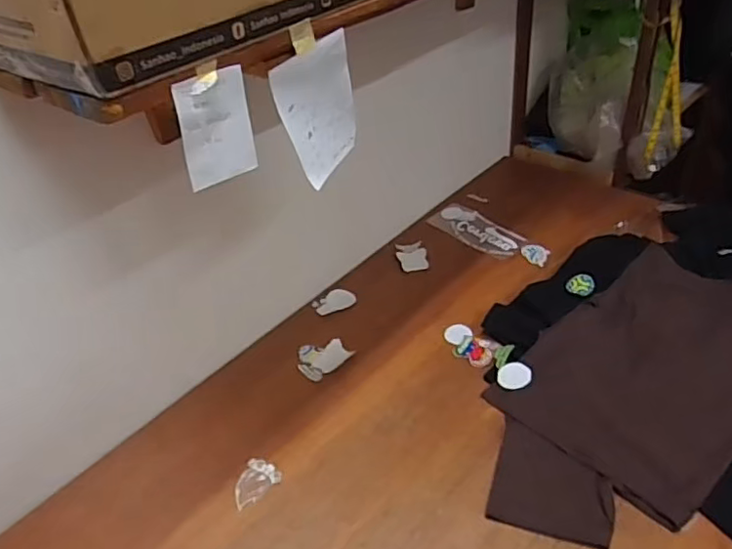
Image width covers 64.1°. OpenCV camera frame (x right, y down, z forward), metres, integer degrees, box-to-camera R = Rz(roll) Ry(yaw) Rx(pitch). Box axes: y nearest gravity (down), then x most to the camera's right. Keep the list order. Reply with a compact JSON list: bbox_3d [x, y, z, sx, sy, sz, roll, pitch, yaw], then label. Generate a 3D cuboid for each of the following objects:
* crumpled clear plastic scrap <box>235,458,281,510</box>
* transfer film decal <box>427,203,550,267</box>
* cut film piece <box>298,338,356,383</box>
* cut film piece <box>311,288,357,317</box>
[{"bbox_3d":[-0.183,0.333,0.941,0.065,0.007,0.080,26,49,35],"label":"crumpled clear plastic scrap"},{"bbox_3d":[0.299,-0.097,1.417,0.111,0.010,0.311,-33,45,-29],"label":"transfer film decal"},{"bbox_3d":[-0.087,0.159,1.137,0.099,0.012,0.087,-30,44,-26],"label":"cut film piece"},{"bbox_3d":[-0.069,0.058,1.264,0.088,0.005,0.070,-24,42,-10],"label":"cut film piece"}]

